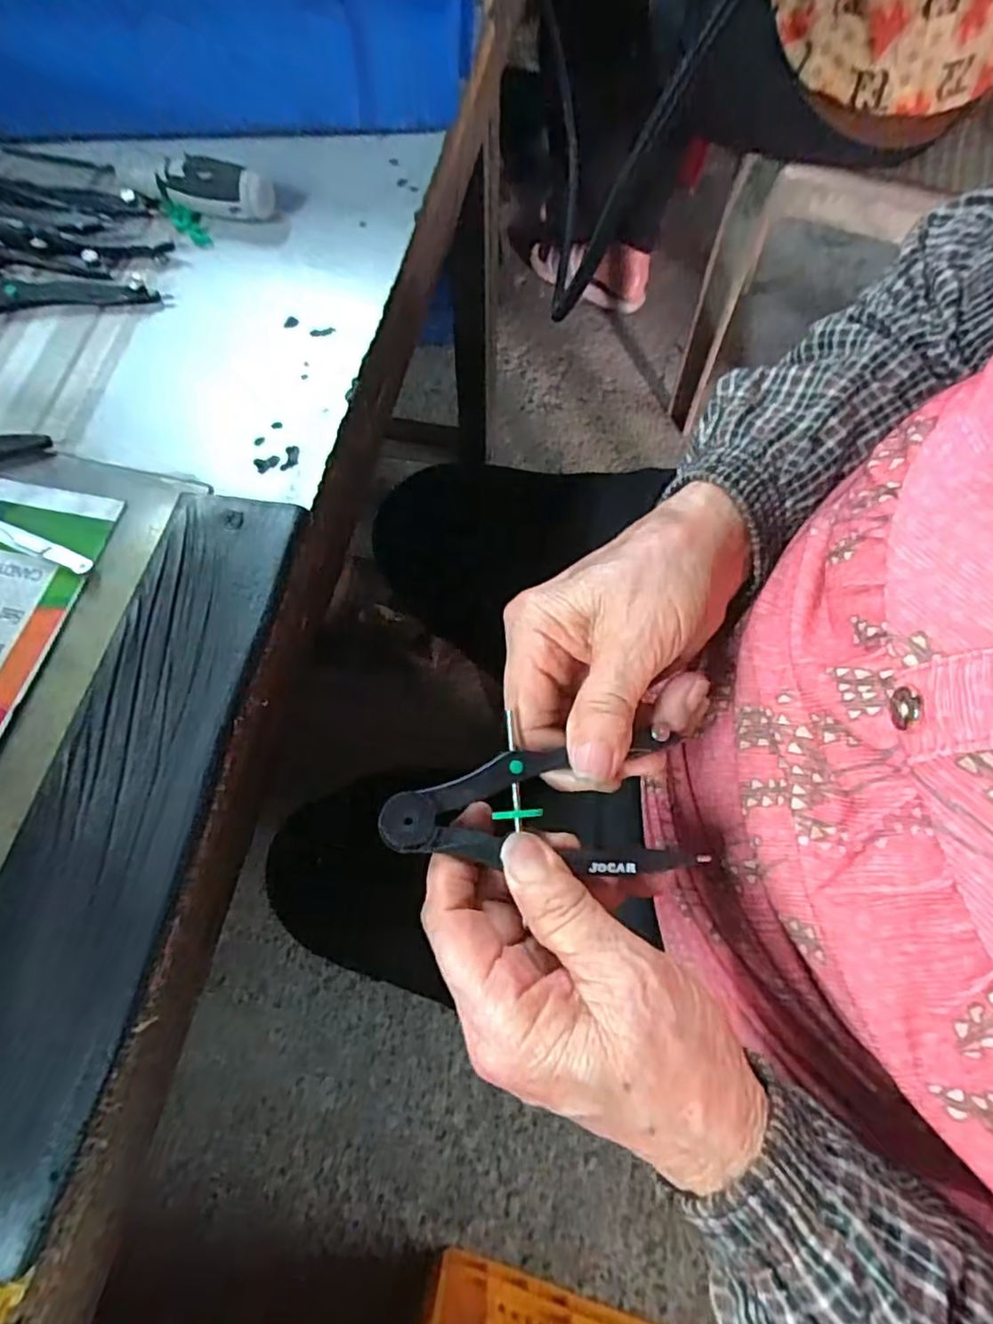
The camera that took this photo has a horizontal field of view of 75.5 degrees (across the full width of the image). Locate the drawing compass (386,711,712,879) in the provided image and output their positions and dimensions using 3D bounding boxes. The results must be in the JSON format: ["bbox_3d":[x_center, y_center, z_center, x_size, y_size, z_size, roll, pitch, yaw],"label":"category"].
[{"bbox_3d":[0.019,0.047,0.227,0.113,0.012,0.049,8,65,-8],"label":"drawing compass"}]

